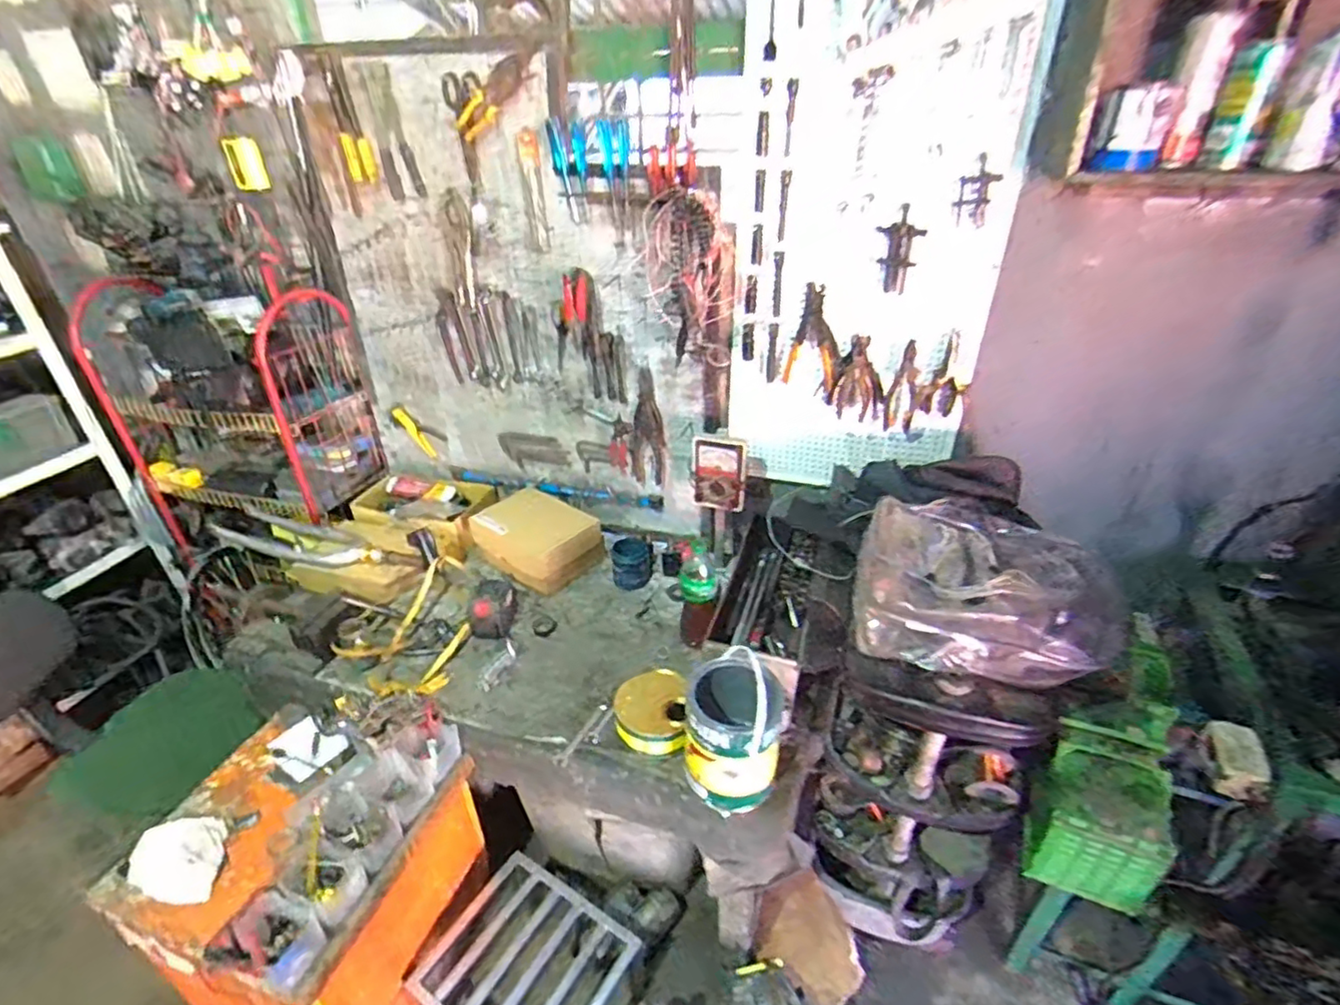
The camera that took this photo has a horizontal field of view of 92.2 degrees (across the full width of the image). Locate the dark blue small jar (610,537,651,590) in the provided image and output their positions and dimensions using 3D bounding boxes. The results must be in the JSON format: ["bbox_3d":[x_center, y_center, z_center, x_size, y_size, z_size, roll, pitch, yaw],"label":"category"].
[{"bbox_3d":[-0.097,0.153,1.638,0.093,0.122,0.078,-7,33,-8],"label":"dark blue small jar"}]

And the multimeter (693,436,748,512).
[{"bbox_3d":[0.112,-0.065,1.468,0.120,0.177,0.037,8,34,14],"label":"multimeter"}]

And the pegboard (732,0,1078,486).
[{"bbox_3d":[0.378,-0.561,1.207,0.513,1.098,0.075,9,34,16],"label":"pegboard"}]

